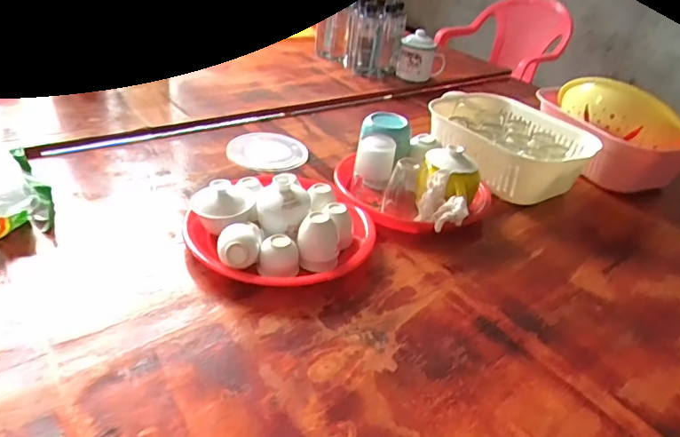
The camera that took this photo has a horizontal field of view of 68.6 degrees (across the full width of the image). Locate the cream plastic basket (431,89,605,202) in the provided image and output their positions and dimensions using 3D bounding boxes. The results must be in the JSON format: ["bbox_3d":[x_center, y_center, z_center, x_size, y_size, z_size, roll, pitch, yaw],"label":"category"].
[{"bbox_3d":[0.288,-0.129,0.893,0.196,0.092,0.275,-21,44,-35],"label":"cream plastic basket"}]

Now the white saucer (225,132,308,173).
[{"bbox_3d":[-0.130,-0.120,0.885,0.138,0.013,0.112,9,34,2],"label":"white saucer"}]

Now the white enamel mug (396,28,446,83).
[{"bbox_3d":[0.207,-0.408,1.264,0.118,0.106,0.093,11,34,5],"label":"white enamel mug"}]

